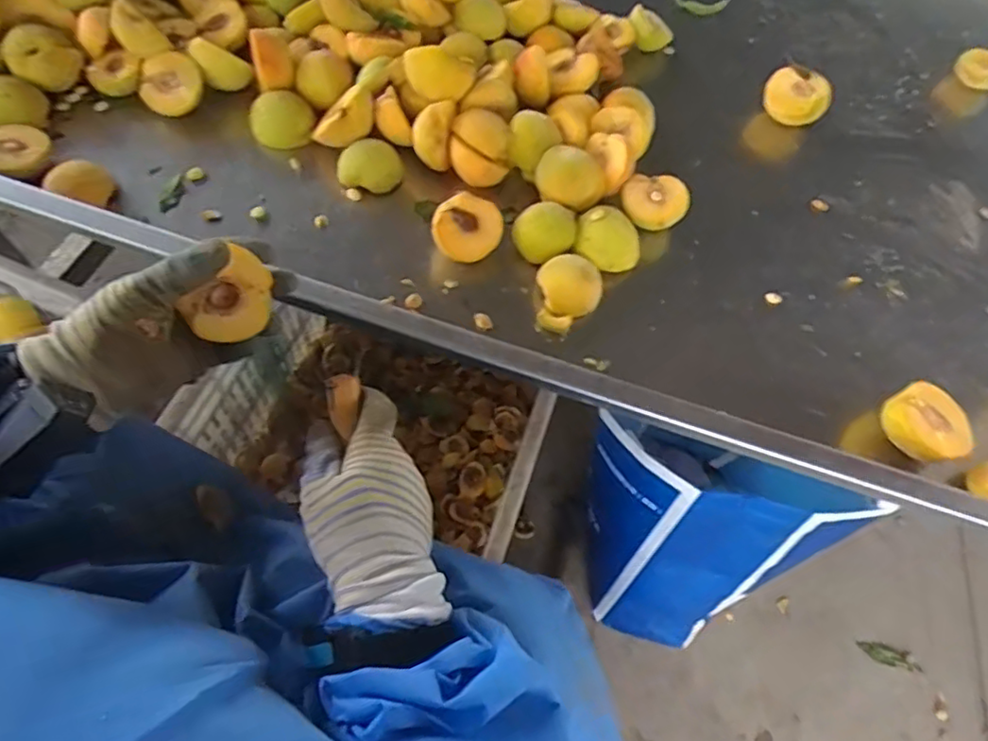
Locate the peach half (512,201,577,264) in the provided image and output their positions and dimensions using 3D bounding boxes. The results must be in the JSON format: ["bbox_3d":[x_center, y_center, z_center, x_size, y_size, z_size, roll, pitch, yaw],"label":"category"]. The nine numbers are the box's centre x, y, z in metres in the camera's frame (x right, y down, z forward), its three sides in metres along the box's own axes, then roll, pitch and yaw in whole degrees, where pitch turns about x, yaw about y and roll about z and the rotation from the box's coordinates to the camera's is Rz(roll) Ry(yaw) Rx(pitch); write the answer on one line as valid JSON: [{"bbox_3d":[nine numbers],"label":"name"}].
[{"bbox_3d":[0.048,-0.133,0.595,0.057,0.029,0.052,3,59,-5],"label":"peach half"}]

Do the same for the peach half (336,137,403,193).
[{"bbox_3d":[-0.127,-0.211,0.634,0.064,0.031,0.054,-8,61,-11],"label":"peach half"}]

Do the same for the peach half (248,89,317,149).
[{"bbox_3d":[-0.229,-0.271,0.668,0.066,0.031,0.065,3,59,-5],"label":"peach half"}]

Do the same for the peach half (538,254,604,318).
[{"bbox_3d":[0.071,-0.079,0.572,0.051,0.038,0.050,-17,63,-16],"label":"peach half"}]

